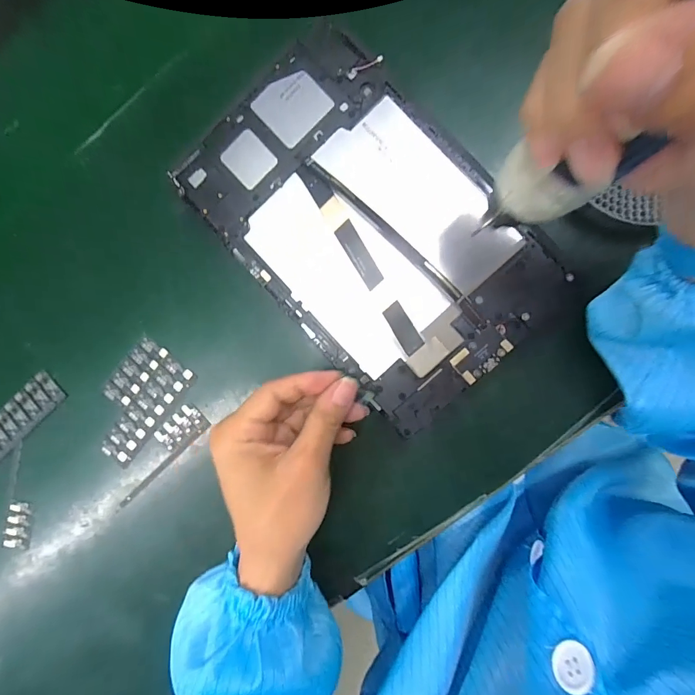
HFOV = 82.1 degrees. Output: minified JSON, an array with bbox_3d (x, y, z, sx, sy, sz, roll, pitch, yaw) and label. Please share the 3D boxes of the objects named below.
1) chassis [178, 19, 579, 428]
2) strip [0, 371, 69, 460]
[{"bbox_3d":[0.016,-0.072,0.257,0.146,0.010,0.243,-42,88,6],"label":"chassis"},{"bbox_3d":[-0.261,0.057,0.315,0.088,0.008,0.027,-42,85,6],"label":"strip"}]

